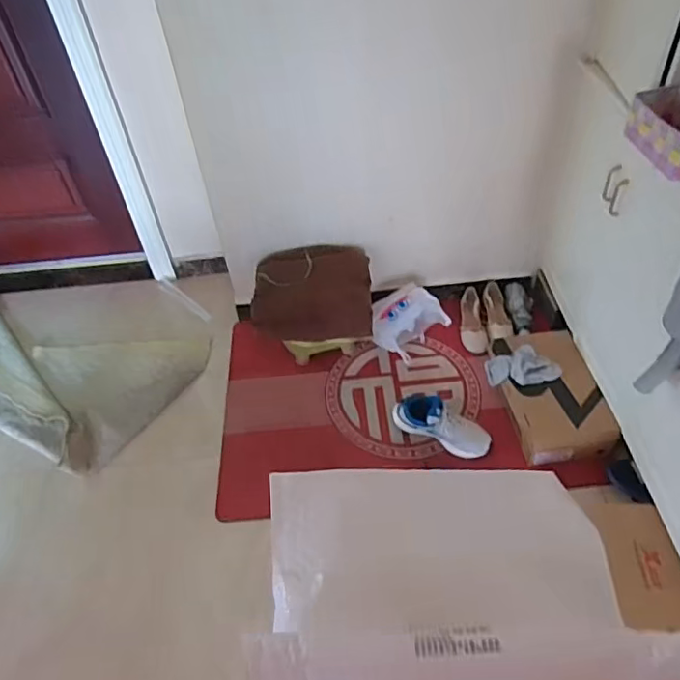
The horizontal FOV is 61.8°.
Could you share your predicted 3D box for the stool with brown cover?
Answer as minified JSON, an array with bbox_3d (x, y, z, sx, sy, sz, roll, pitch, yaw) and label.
[{"bbox_3d":[-0.083,-0.093,1.916,0.371,0.334,0.284,-4,46,1],"label":"stool with brown cover"}]

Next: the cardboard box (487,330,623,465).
[{"bbox_3d":[0.626,0.167,1.722,0.262,0.146,0.410,-9,46,-3],"label":"cardboard box"}]

